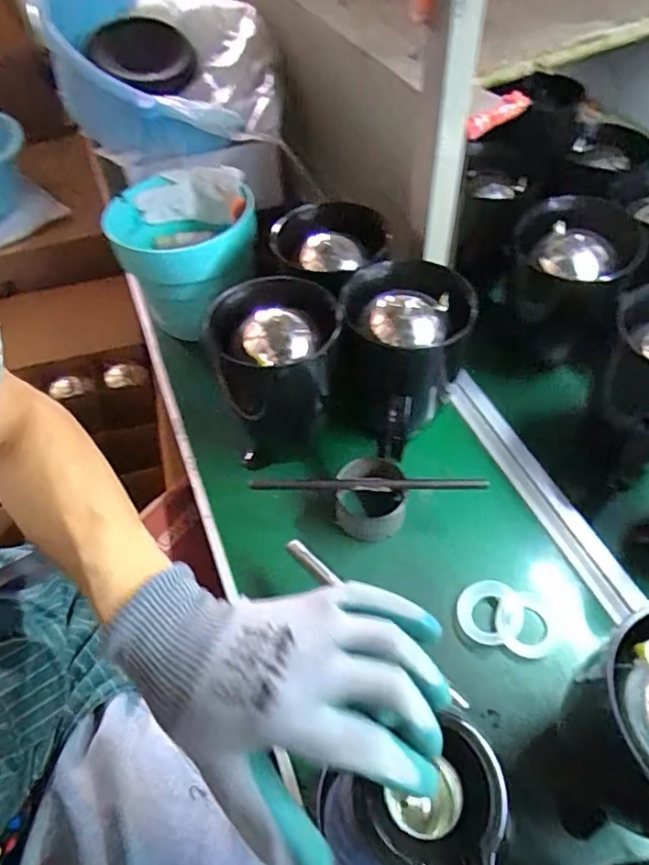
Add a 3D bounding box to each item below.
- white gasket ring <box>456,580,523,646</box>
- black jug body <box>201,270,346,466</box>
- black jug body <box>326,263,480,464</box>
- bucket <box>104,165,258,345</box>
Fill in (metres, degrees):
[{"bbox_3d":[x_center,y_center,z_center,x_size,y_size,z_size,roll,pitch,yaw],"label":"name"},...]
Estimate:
[{"bbox_3d":[0.158,0.171,0.521,0.061,0.009,0.059,0,59,0],"label":"white gasket ring"},{"bbox_3d":[-0.049,-0.059,0.601,0.123,0.179,0.131,-8,52,-4],"label":"black jug body"},{"bbox_3d":[0.082,-0.085,0.600,0.120,0.162,0.118,-37,59,-23],"label":"black jug body"},{"bbox_3d":[-0.187,-0.243,0.760,0.187,0.146,0.202,0,52,2],"label":"bucket"}]

